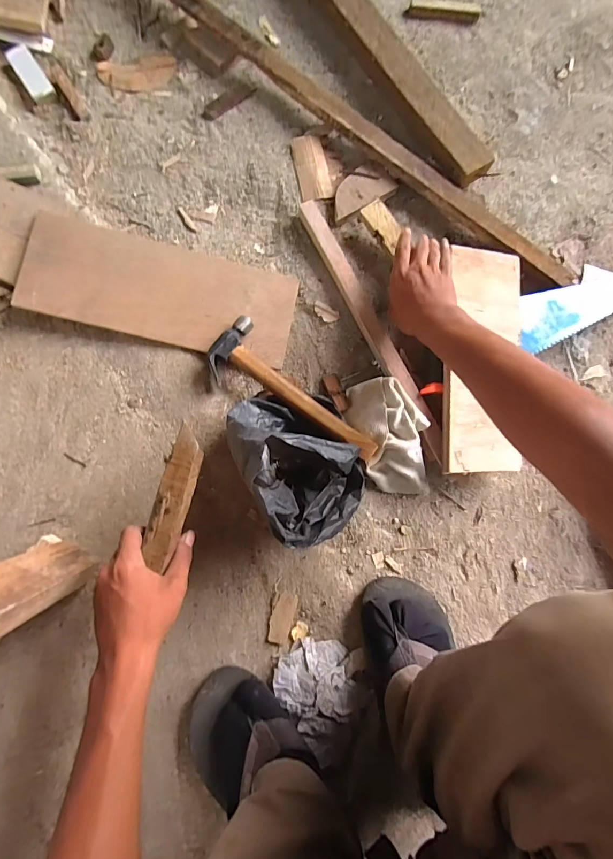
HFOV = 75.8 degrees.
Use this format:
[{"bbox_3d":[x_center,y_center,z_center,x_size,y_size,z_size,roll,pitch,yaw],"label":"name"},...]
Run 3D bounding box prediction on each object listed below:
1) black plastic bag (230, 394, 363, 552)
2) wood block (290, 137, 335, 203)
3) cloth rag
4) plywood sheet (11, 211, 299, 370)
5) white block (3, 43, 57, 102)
[{"bbox_3d":[-0.003,0.034,0.463,0.138,0.132,0.178,-18,86,-8],"label":"black plastic bag"},{"bbox_3d":[0.009,-0.395,0.595,0.050,0.010,0.099,-12,85,-8],"label":"wood block"},{"bbox_3d":[0.114,0.011,0.531,0.100,0.046,0.167,-22,86,-9],"label":"cloth rag"},{"bbox_3d":[-0.186,-0.182,0.524,0.335,0.011,0.130,11,85,-11],"label":"plywood sheet"},{"bbox_3d":[-0.397,-0.513,0.566,0.033,0.011,0.091,-32,88,-9],"label":"white block"}]

